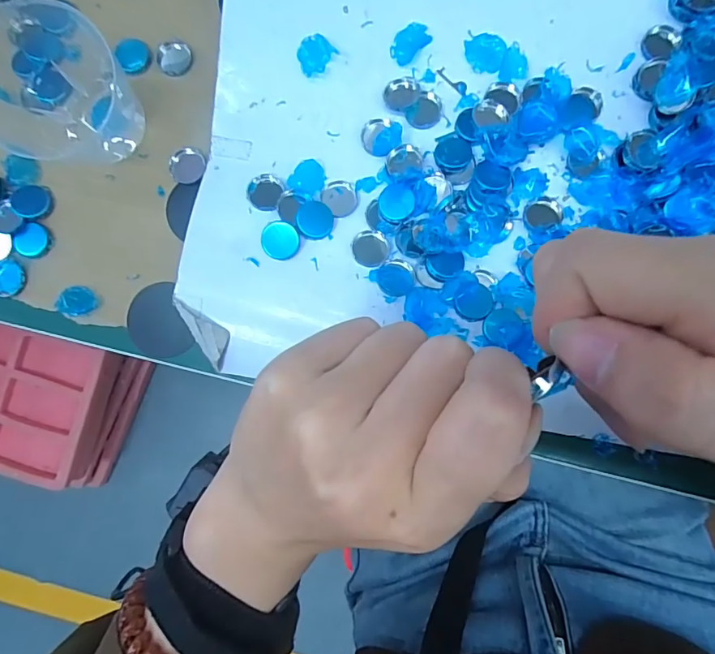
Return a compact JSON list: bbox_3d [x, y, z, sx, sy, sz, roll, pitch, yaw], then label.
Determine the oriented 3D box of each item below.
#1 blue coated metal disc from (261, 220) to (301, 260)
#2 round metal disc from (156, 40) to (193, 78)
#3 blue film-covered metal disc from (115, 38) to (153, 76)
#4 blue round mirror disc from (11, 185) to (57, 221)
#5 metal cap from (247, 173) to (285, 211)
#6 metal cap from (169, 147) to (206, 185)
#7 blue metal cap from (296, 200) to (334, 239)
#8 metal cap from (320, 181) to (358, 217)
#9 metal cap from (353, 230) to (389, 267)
[{"bbox_3d":[-0.037,-0.042,0.223,0.018,0.005,0.018,0,85,3],"label":"blue coated metal disc"},{"bbox_3d":[-0.096,-0.142,0.240,0.019,0.004,0.017,-43,84,-1],"label":"round metal disc"},{"bbox_3d":[-0.118,-0.143,0.240,0.018,0.004,0.020,-43,84,-1],"label":"blue film-covered metal disc"},{"bbox_3d":[-0.168,-0.065,0.235,0.020,0.004,0.018,7,85,3],"label":"blue round mirror disc"},{"bbox_3d":[-0.047,-0.069,0.232,0.017,0.004,0.019,23,87,5],"label":"metal cap"},{"bbox_3d":[-0.088,-0.083,0.236,0.018,0.004,0.019,0,85,3],"label":"metal cap"},{"bbox_3d":[-0.021,-0.053,0.227,0.017,0.005,0.019,14,86,4],"label":"blue metal cap"},{"bbox_3d":[-0.008,-0.066,0.233,0.018,0.004,0.017,0,85,3],"label":"metal cap"},{"bbox_3d":[0.007,-0.039,0.226,0.017,0.004,0.018,0,85,3],"label":"metal cap"}]

